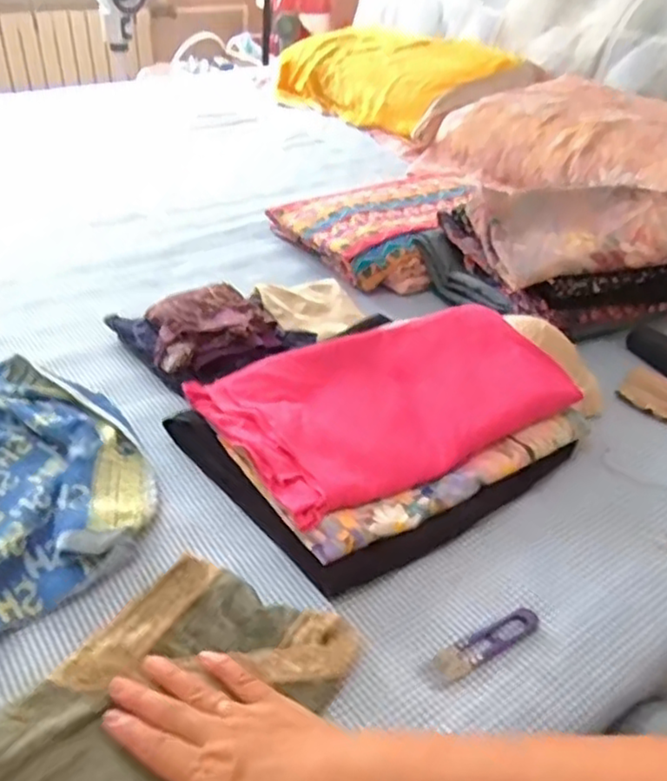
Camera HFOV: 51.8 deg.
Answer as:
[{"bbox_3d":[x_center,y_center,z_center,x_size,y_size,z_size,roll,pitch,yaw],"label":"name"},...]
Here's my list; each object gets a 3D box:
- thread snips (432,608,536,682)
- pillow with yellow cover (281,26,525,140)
[{"bbox_3d":[0.111,0.183,0.499,0.089,0.006,0.024,-20,42,-27],"label":"thread snips"},{"bbox_3d":[0.100,-0.730,1.607,0.277,0.168,0.571,-26,45,-33],"label":"pillow with yellow cover"}]

